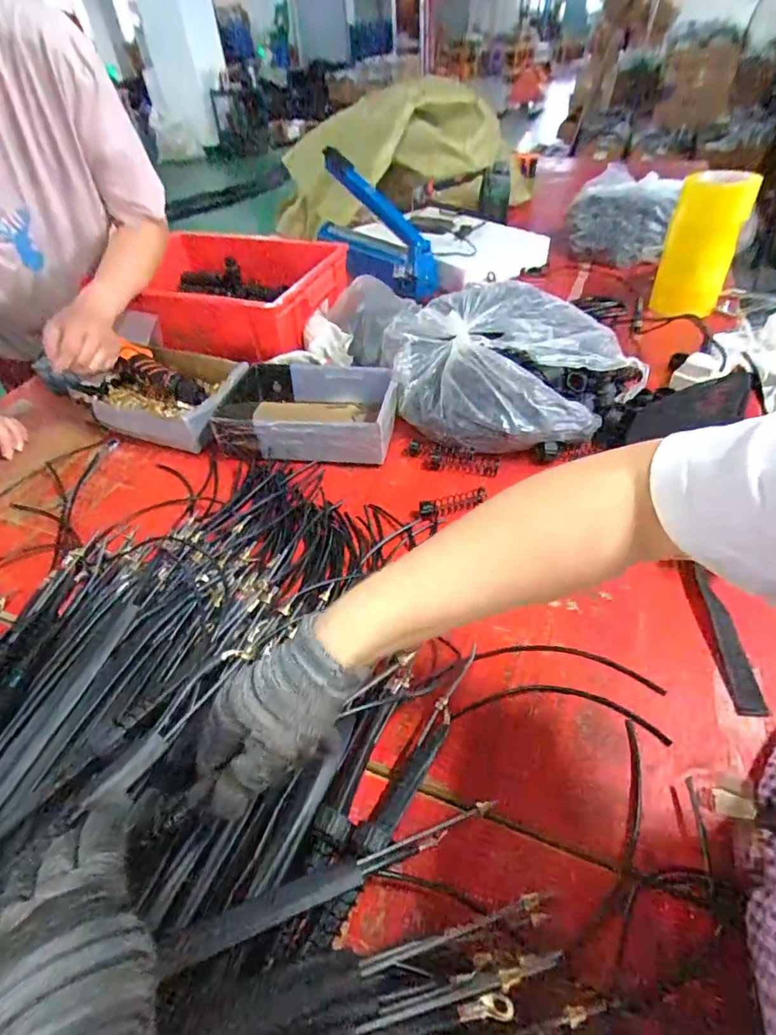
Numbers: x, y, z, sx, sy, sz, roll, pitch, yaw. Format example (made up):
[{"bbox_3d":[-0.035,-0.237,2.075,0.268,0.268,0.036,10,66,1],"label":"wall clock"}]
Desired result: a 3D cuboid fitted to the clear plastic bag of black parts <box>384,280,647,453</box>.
[{"bbox_3d":[0.184,-0.242,0.773,0.330,0.106,0.337,29,54,29],"label":"clear plastic bag of black parts"}]

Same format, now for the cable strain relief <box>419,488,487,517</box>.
[{"bbox_3d":[0.083,-0.018,0.642,0.086,0.017,0.021,-14,46,-9],"label":"cable strain relief"}]

